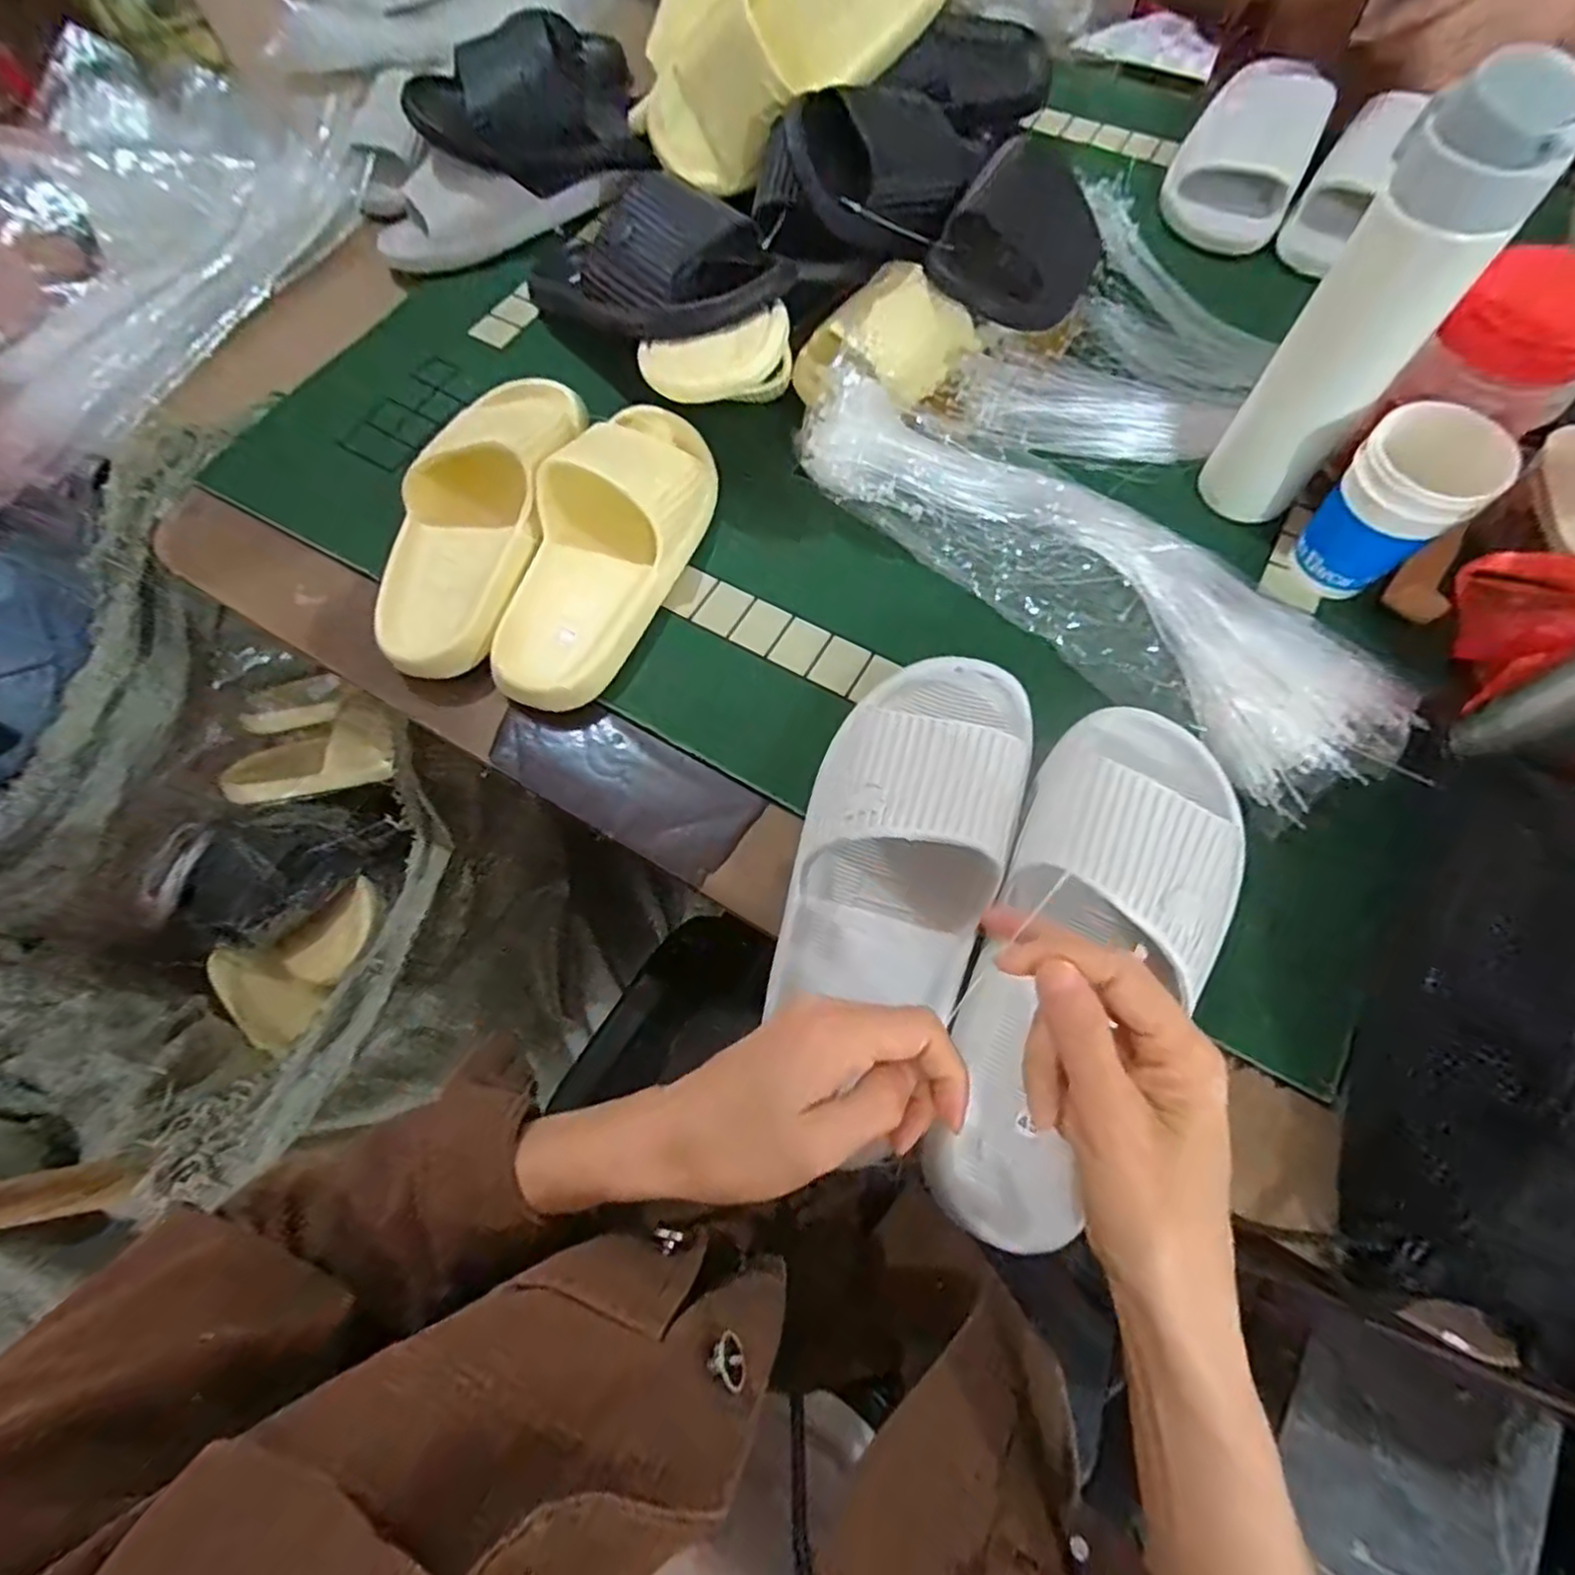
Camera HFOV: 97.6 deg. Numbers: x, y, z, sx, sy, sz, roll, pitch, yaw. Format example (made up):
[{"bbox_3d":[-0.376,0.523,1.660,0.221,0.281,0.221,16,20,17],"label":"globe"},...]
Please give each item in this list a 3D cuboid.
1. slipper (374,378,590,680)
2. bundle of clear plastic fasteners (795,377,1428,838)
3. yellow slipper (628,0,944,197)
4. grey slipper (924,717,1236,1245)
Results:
[{"bbox_3d":[-0.211,-0.195,0.473,0.097,0.073,0.253,13,68,8],"label":"slipper"},{"bbox_3d":[0.190,-0.148,0.444,0.401,0.058,0.124,41,74,18],"label":"bundle of clear plastic fasteners"},{"bbox_3d":[-0.015,-0.583,0.535,0.275,0.119,0.108,-6,64,27],"label":"yellow slipper"},{"bbox_3d":[0.153,0.084,0.343,0.108,0.065,0.272,23,81,12],"label":"grey slipper"}]

